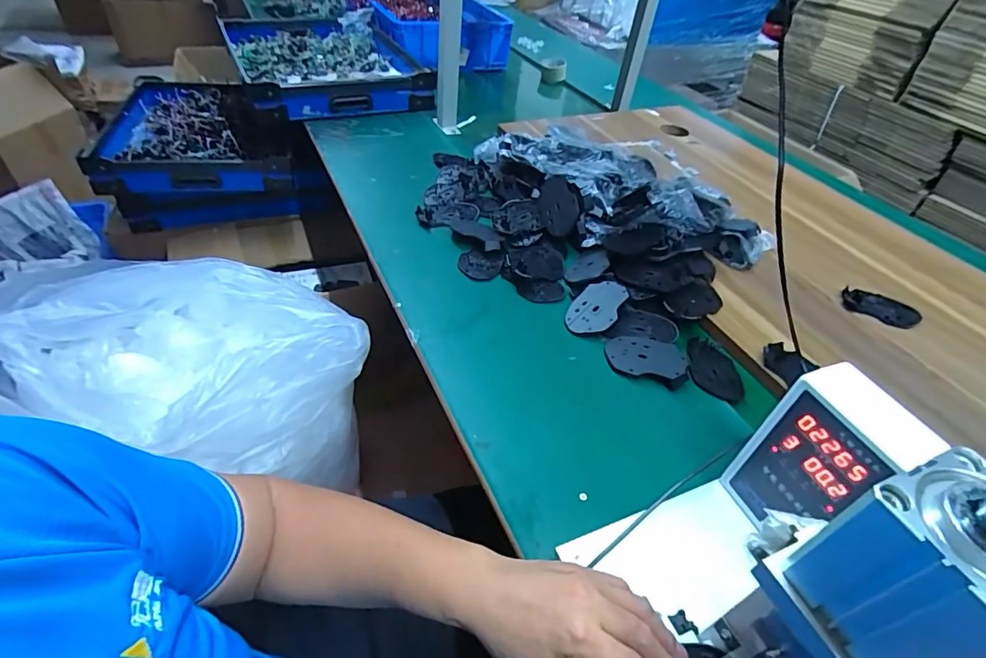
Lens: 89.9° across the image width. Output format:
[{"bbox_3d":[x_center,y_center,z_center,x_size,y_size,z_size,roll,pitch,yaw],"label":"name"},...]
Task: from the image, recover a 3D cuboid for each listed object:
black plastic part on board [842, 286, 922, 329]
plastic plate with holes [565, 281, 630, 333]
[{"bbox_3d":[0.630,-0.034,0.804,0.114,0.017,0.063,19,45,13],"label":"black plastic part on board"},{"bbox_3d":[0.156,-0.033,0.746,0.068,0.010,0.103,22,62,28],"label":"plastic plate with holes"}]

